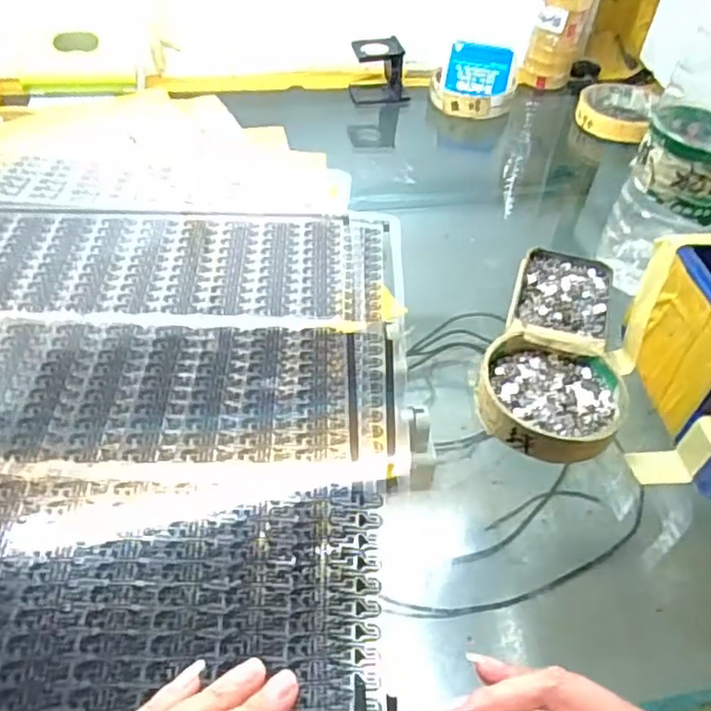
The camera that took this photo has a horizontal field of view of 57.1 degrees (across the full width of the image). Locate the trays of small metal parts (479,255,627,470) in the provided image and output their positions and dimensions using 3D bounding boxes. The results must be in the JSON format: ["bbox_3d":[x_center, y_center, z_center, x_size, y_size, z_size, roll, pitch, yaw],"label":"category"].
[{"bbox_3d":[0.128,-0.011,0.402,0.077,0.016,0.180,19,49,14],"label":"trays of small metal parts"}]

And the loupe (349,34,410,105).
[{"bbox_3d":[0.024,-0.278,0.638,0.054,0.053,0.033,-4,47,-7],"label":"loupe"}]

